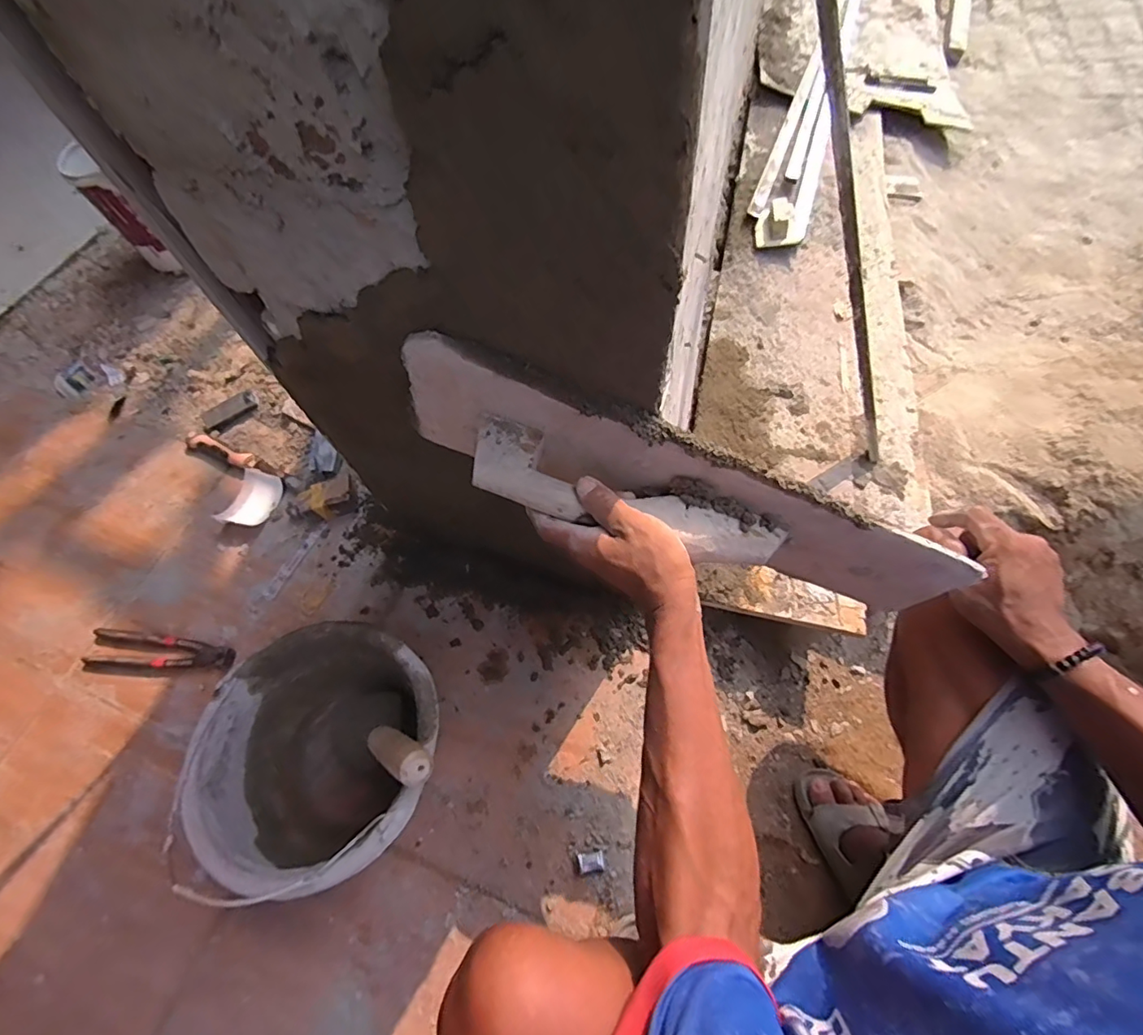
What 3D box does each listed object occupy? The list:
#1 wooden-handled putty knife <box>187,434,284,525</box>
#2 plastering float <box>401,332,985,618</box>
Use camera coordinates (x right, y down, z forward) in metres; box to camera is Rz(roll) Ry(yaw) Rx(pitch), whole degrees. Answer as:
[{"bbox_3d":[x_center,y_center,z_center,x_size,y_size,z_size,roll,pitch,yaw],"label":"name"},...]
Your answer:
[{"bbox_3d":[-0.573,-0.064,0.869,0.221,0.034,0.104,30,67,14],"label":"wooden-handled putty knife"},{"bbox_3d":[0.073,-0.005,0.422,0.451,0.122,0.060,21,64,-1],"label":"plastering float"}]

